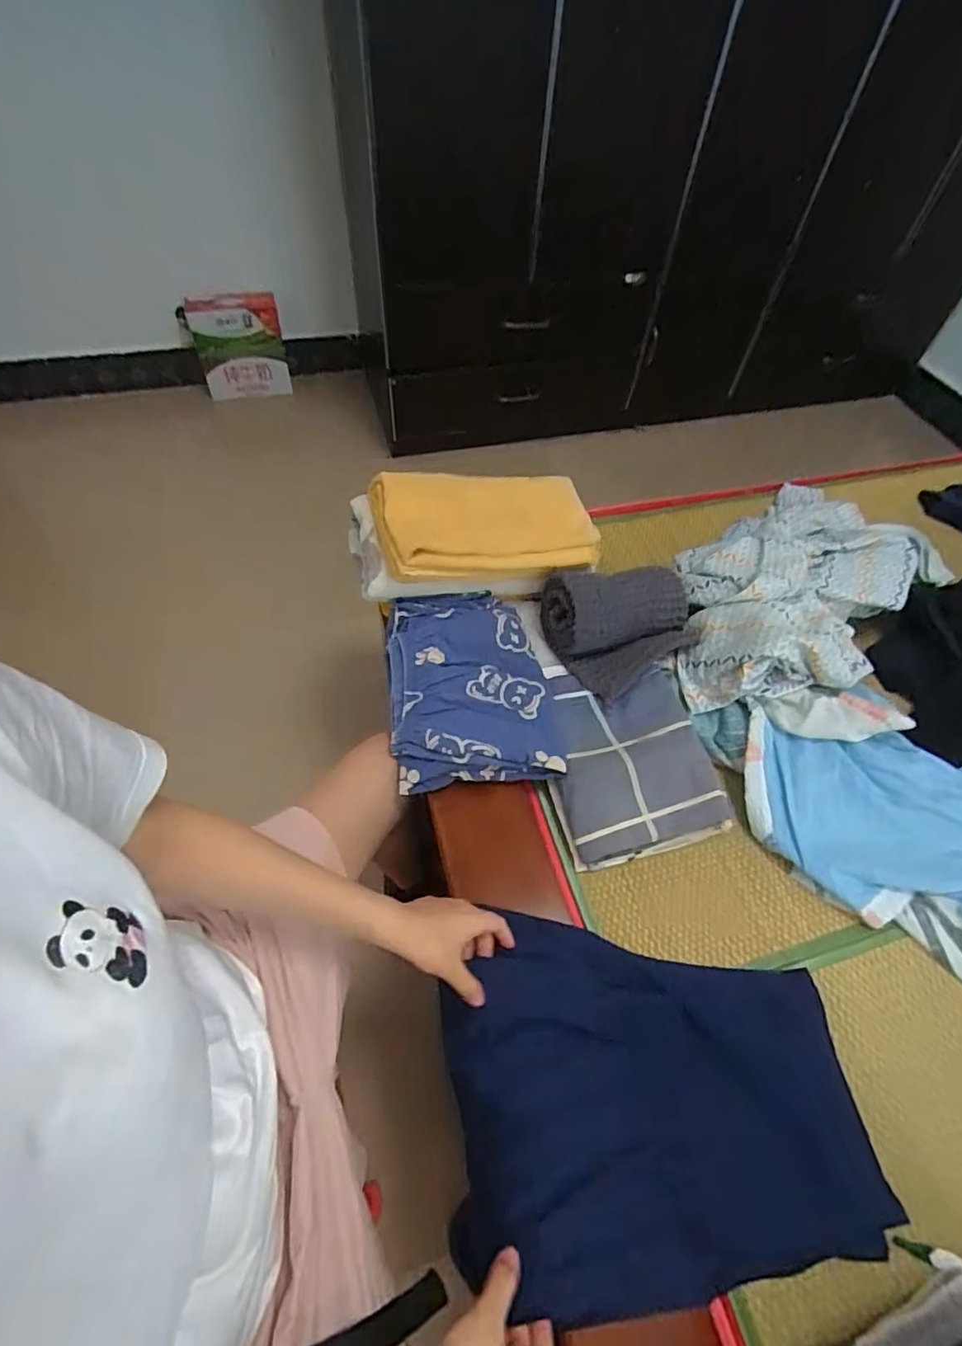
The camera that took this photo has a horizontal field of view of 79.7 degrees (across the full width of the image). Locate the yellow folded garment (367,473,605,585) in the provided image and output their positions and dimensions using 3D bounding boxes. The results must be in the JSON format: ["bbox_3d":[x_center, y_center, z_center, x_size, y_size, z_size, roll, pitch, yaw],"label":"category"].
[{"bbox_3d":[0.018,-0.209,0.798,0.320,0.047,0.150,-8,78,-24],"label":"yellow folded garment"}]

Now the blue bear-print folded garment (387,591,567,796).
[{"bbox_3d":[-0.015,0.013,0.752,0.204,0.054,0.268,-5,55,-7],"label":"blue bear-print folded garment"}]

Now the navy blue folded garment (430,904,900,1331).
[{"bbox_3d":[0.166,0.387,0.542,0.385,0.055,0.273,-1,55,-4],"label":"navy blue folded garment"}]

